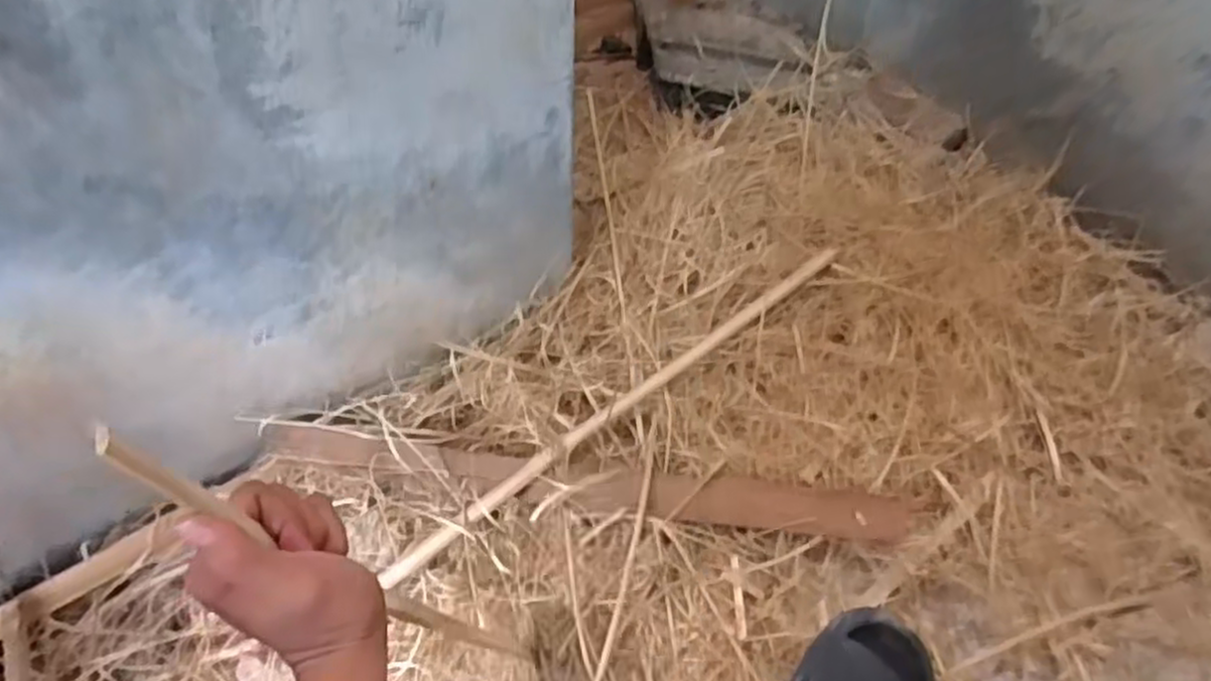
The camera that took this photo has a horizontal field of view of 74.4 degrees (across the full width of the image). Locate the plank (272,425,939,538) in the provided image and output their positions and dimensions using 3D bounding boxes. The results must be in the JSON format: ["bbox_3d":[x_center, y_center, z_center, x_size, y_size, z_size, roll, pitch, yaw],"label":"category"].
[{"bbox_3d":[-0.006,0.147,0.828,0.687,0.032,0.055,6,55,1],"label":"plank"}]

